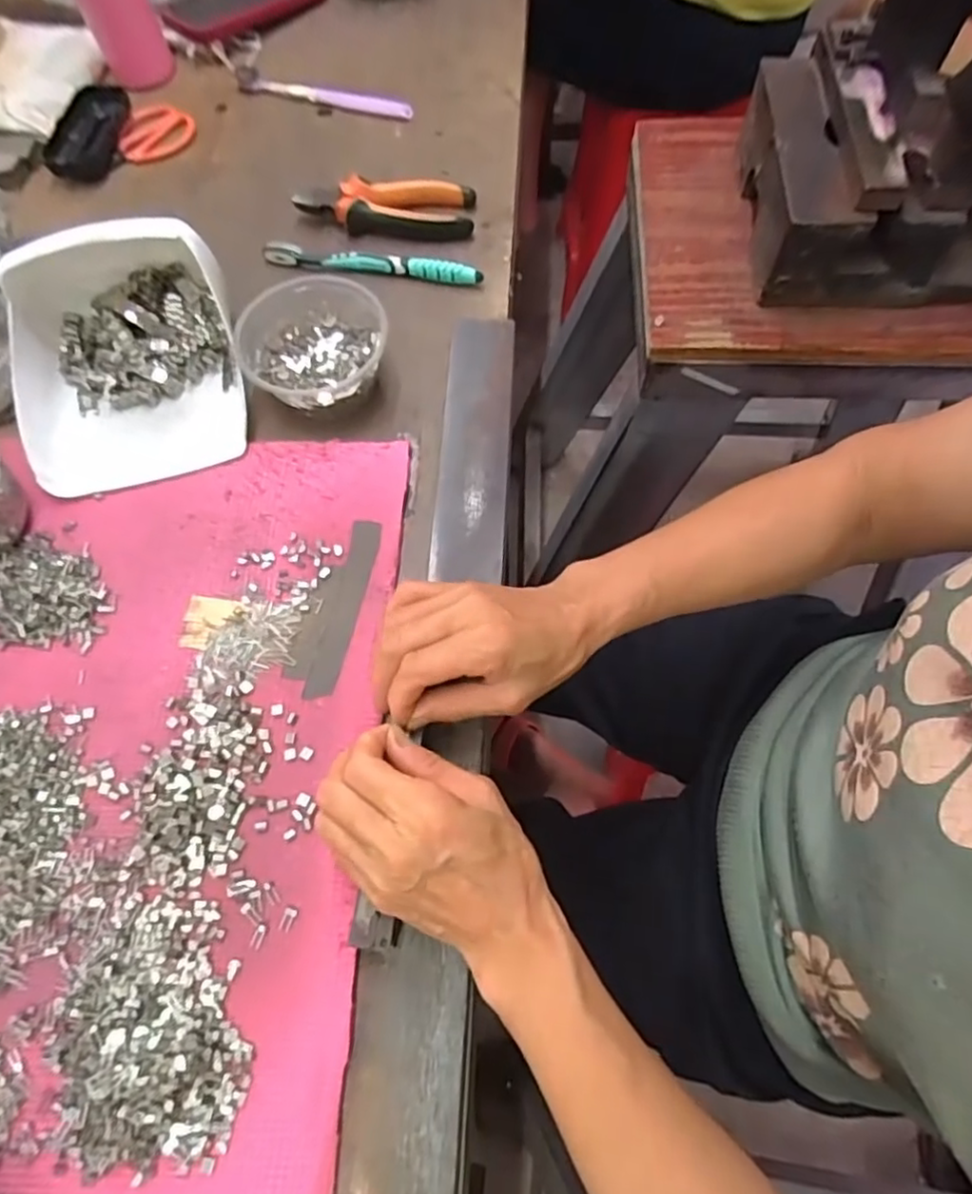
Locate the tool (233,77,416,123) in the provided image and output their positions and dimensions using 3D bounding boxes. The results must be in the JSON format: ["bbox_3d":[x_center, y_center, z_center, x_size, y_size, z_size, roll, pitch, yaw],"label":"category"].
[{"bbox_3d":[-0.161,-0.492,0.644,0.184,0.016,0.011,16,68,9],"label":"tool"}]

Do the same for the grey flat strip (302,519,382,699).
[{"bbox_3d":[-0.091,0.005,0.426,0.019,0.004,0.122,10,68,5],"label":"grey flat strip"}]

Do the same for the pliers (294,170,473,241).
[{"bbox_3d":[-0.086,-0.338,0.567,0.149,0.023,0.049,3,68,2],"label":"pliers"}]

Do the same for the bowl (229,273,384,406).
[{"bbox_3d":[-0.126,-0.185,0.485,0.103,0.047,0.104,0,67,0],"label":"bowl"}]

